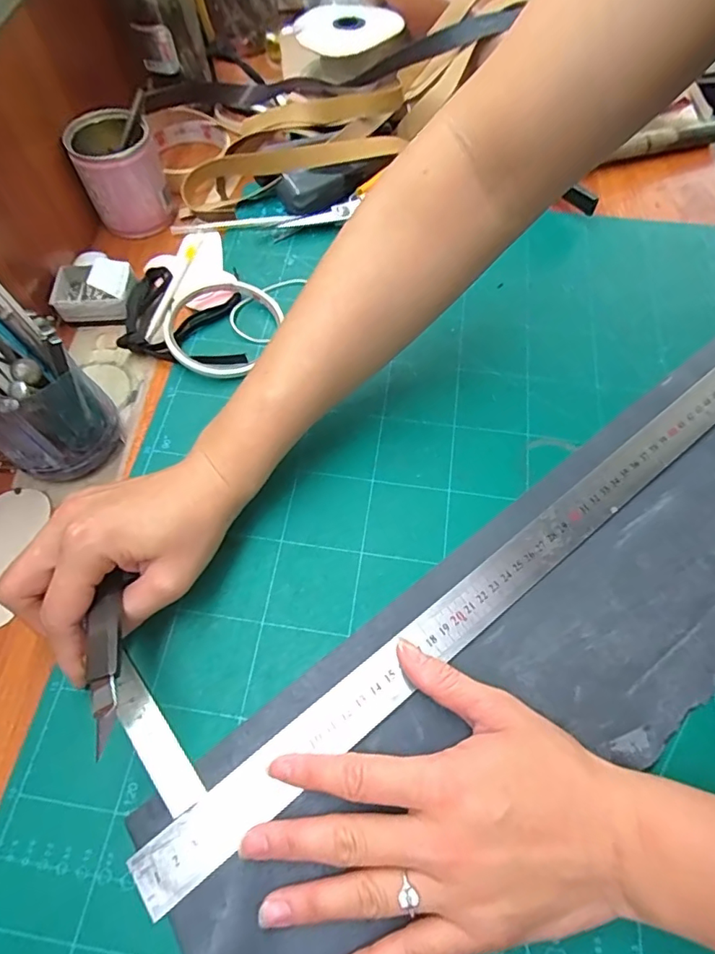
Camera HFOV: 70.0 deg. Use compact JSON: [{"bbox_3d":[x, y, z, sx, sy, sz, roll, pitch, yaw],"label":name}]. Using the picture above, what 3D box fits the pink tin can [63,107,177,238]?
[{"bbox_3d":[-0.198,-0.258,0.432,0.062,0.068,0.072,-18,65,-8],"label":"pink tin can"}]

